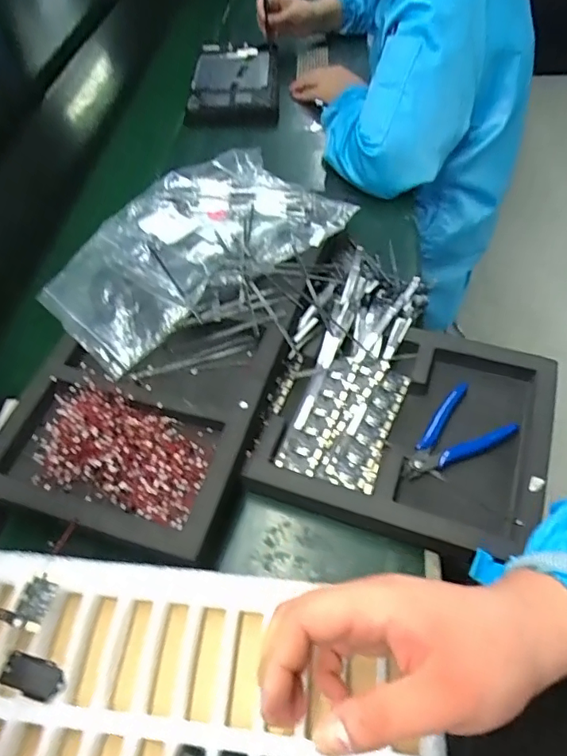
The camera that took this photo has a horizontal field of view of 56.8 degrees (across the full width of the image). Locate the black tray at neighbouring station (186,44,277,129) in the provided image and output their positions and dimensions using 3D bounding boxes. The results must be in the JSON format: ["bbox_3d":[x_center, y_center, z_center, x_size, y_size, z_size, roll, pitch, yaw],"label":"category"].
[{"bbox_3d":[-0.082,-0.514,0.913,0.156,0.052,0.199,1,55,6],"label":"black tray at neighbouring station"}]

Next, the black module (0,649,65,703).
[{"bbox_3d":[-0.155,0.185,0.326,0.039,0.006,0.020,12,56,13],"label":"black module"}]

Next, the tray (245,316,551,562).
[{"bbox_3d":[0.116,0.041,0.500,0.253,0.032,0.209,15,57,15],"label":"tray"}]

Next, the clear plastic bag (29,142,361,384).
[{"bbox_3d":[-0.107,-0.149,0.619,0.334,0.059,0.232,-36,60,-20],"label":"clear plastic bag"}]

